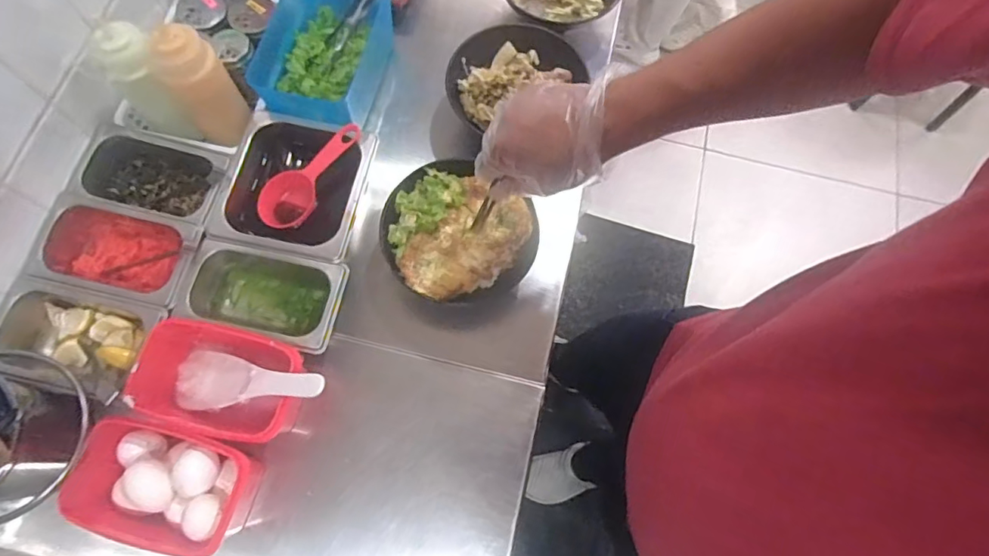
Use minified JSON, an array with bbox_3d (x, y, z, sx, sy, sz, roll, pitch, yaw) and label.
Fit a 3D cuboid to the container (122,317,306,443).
[{"bbox_3d":[-0.296,0.111,0.579,0.168,0.079,0.106,13,71,2],"label":"container"}]

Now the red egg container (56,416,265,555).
[{"bbox_3d":[-0.331,0.211,0.548,0.166,0.089,0.110,14,71,2],"label":"red egg container"}]

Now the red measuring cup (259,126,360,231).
[{"bbox_3d":[-0.224,-0.128,0.652,0.056,0.035,0.157,39,86,10],"label":"red measuring cup"}]

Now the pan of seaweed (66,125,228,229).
[{"bbox_3d":[-0.409,-0.116,0.660,0.173,0.071,0.102,12,71,2],"label":"pan of seaweed"}]

